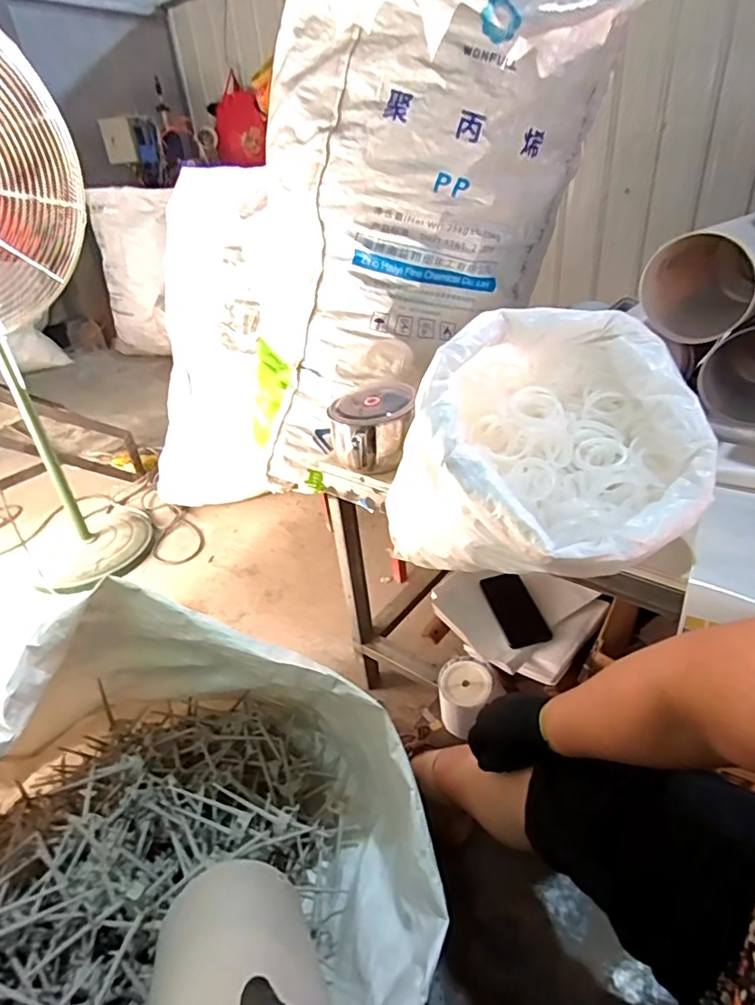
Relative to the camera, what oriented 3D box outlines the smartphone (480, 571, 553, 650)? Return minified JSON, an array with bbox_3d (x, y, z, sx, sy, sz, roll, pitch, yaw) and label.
[{"bbox_3d":[0.245,0.191,0.978,0.072,0.008,0.137,-22,68,-4],"label":"smartphone"}]

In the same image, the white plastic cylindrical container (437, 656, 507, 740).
[{"bbox_3d":[0.160,0.355,1.011,0.107,0.088,0.102,-4,33,3],"label":"white plastic cylindrical container"}]

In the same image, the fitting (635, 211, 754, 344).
[{"bbox_3d":[0.556,-0.351,0.876,0.193,0.184,0.256,23,43,38],"label":"fitting"}]

